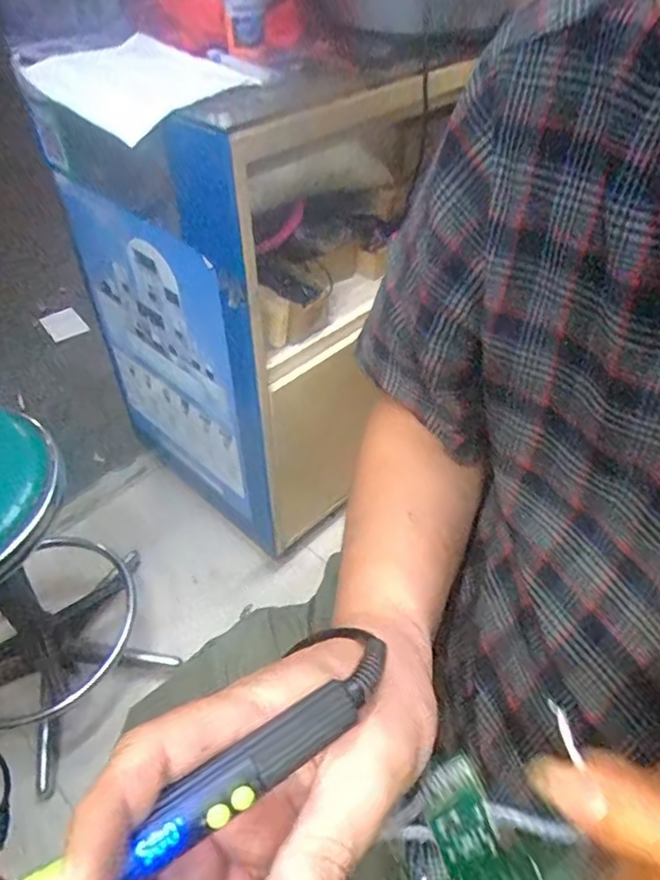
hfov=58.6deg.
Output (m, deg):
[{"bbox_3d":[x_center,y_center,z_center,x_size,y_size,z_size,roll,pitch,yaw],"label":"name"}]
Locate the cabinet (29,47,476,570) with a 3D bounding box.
[{"bbox_3d":[-0.159,-0.281,1.117,0.536,0.787,0.474,33,53,26],"label":"cabinet"}]

